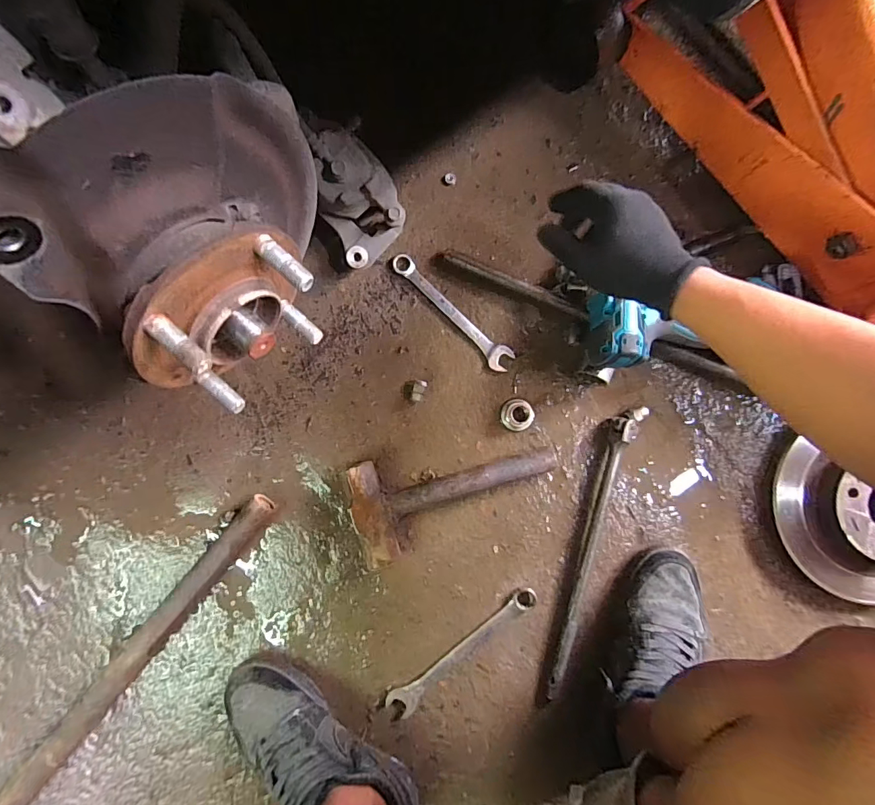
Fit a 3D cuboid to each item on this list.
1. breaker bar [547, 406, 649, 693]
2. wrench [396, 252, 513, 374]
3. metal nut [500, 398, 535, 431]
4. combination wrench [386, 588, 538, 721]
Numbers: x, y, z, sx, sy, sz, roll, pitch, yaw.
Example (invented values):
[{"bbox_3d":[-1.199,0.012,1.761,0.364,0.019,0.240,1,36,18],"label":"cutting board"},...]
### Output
[{"bbox_3d":[0.188,0.179,0.557,0.040,0.027,0.370,19,87,1],"label":"breaker bar"},{"bbox_3d":[0.020,-0.120,0.584,0.202,0.010,0.031,44,88,3],"label":"wrench"},{"bbox_3d":[0.105,0.016,0.577,0.043,0.017,0.042,0,86,0],"label":"metal nut"},{"bbox_3d":[0.035,0.313,0.556,0.224,0.008,0.033,-37,87,-2],"label":"combination wrench"}]

